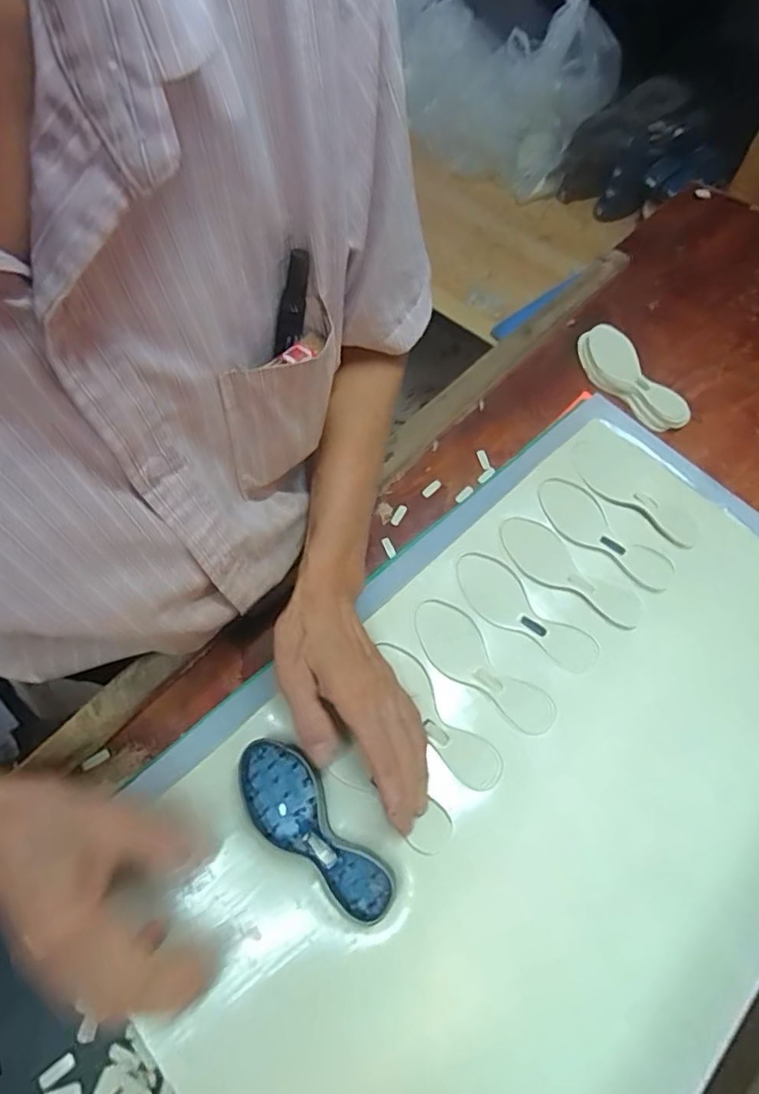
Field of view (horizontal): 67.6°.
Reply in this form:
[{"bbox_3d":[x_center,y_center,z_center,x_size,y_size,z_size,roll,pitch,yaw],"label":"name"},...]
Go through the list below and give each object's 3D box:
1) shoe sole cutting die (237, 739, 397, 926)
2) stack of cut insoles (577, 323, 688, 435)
[{"bbox_3d":[-0.047,0.192,0.384,0.049,0.016,0.134,-38,70,-14],"label":"shoe sole cutting die"},{"bbox_3d":[0.267,-0.181,0.607,0.053,0.020,0.143,-28,68,-11],"label":"stack of cut insoles"}]

